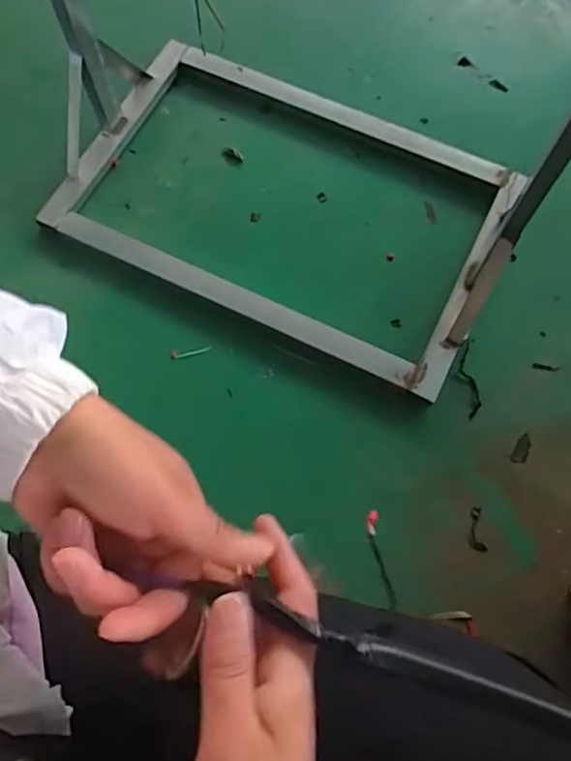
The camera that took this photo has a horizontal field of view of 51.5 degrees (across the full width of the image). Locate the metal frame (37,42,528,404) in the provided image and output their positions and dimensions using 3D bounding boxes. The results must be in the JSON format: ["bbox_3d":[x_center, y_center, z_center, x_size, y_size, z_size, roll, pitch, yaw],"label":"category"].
[{"bbox_3d":[-0.003,-0.344,1.098,0.784,0.051,0.504,26,73,9],"label":"metal frame"}]

